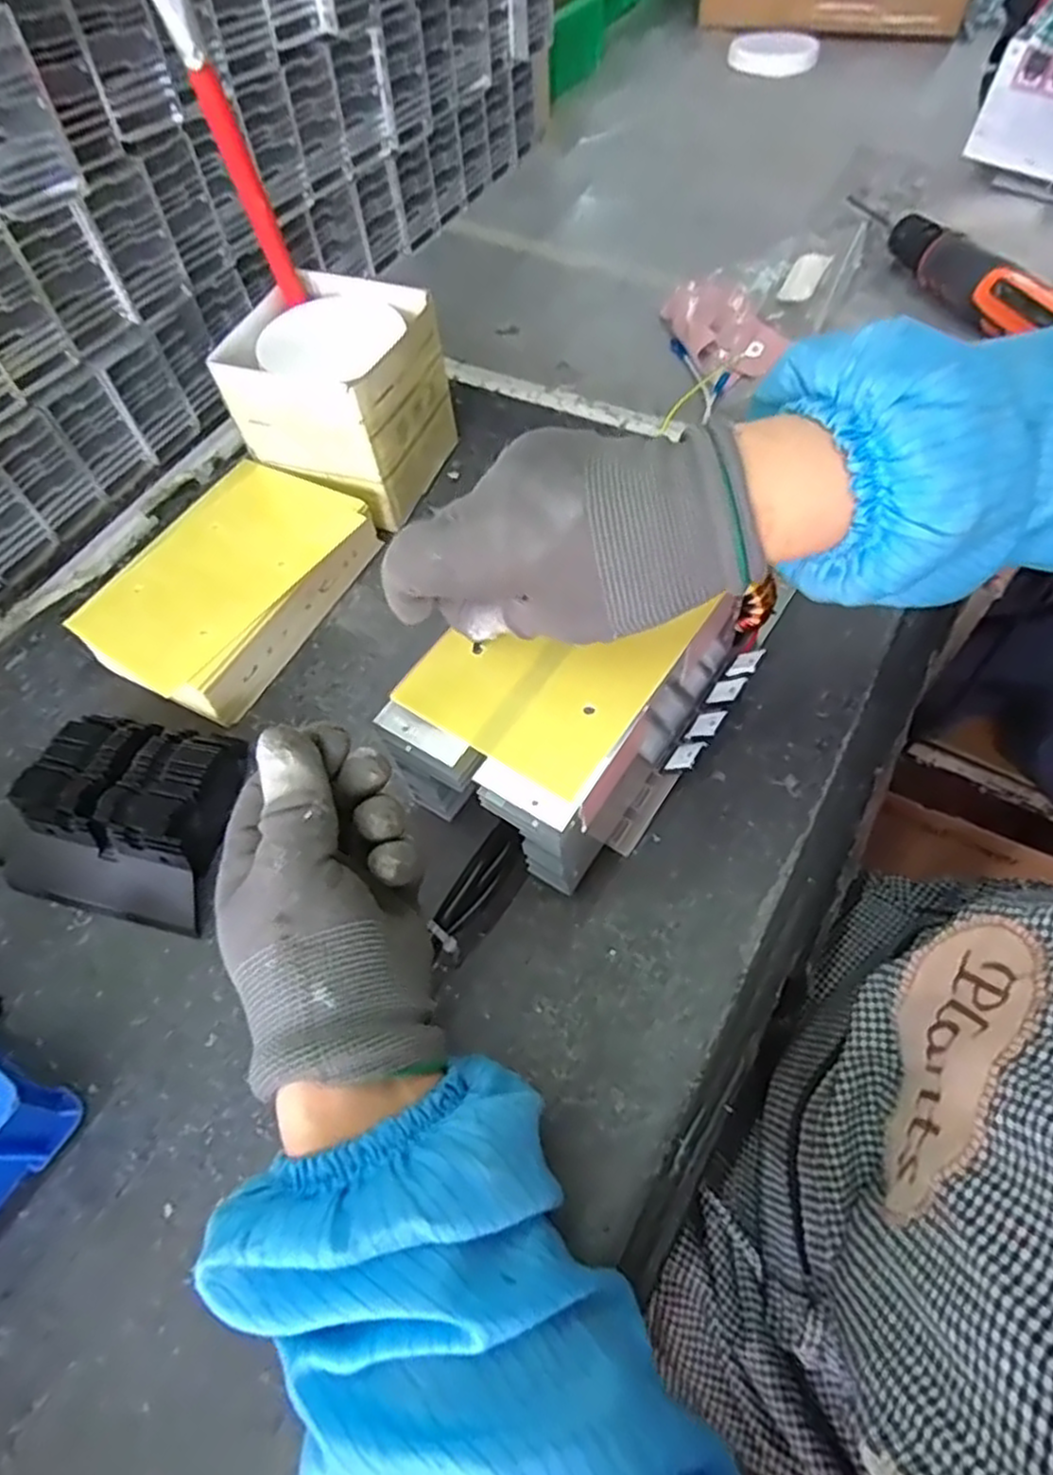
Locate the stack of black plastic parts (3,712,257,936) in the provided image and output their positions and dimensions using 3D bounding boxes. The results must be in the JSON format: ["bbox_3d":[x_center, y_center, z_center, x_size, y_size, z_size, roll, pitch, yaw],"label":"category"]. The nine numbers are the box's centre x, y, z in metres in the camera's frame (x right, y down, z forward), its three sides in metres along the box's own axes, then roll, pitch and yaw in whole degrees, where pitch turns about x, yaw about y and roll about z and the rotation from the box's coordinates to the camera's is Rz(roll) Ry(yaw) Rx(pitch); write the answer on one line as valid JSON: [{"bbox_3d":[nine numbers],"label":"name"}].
[{"bbox_3d":[-0.208,0.039,0.399,0.119,0.035,0.105,12,60,12],"label":"stack of black plastic parts"}]

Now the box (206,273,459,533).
[{"bbox_3d":[-0.122,-0.226,0.509,0.111,0.112,0.118,17,61,15],"label":"box"}]

